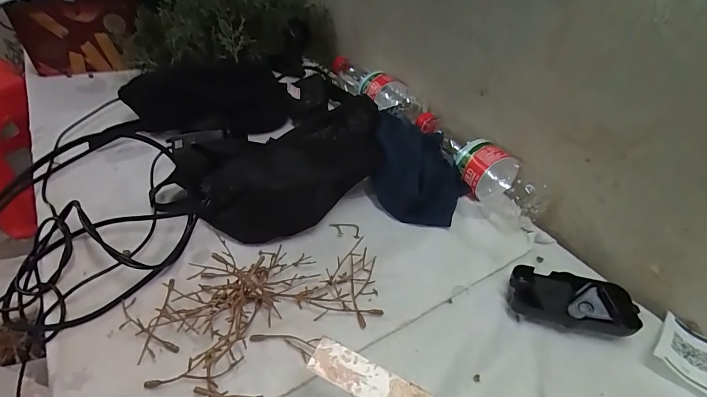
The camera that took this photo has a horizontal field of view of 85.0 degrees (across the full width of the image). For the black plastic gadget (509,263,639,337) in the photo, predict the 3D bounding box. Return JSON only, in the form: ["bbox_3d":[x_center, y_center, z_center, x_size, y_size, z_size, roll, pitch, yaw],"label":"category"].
[{"bbox_3d":[0.205,0.099,0.368,0.106,0.026,0.052,12,43,8],"label":"black plastic gadget"}]

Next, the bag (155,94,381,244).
[{"bbox_3d":[-0.072,-0.037,0.470,0.284,0.070,0.142,-21,49,-25],"label":"bag"}]

